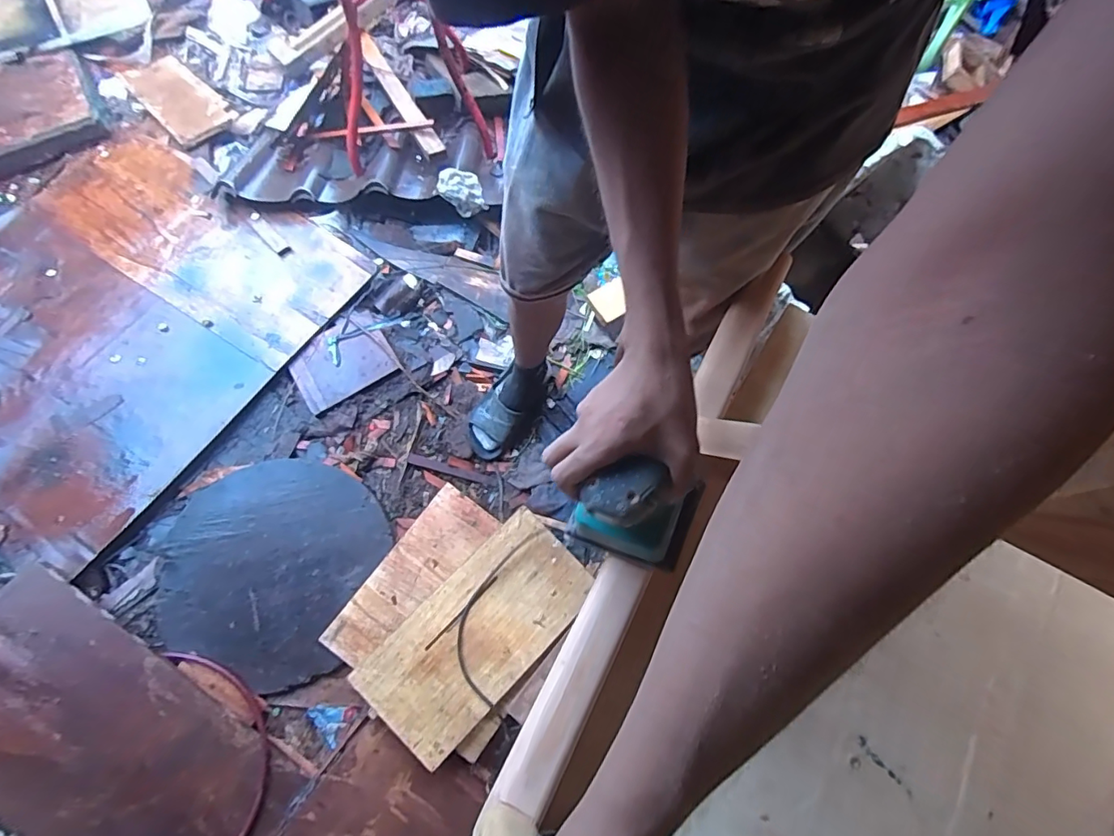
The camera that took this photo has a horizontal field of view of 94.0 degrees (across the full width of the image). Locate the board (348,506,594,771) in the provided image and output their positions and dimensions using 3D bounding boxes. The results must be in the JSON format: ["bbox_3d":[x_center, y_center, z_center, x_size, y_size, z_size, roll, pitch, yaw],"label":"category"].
[{"bbox_3d":[-0.159,0.443,1.089,0.474,0.016,0.246,-43,90,-16],"label":"board"}]

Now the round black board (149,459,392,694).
[{"bbox_3d":[-0.616,0.303,1.112,0.419,0.016,0.431,2,70,-7],"label":"round black board"}]

